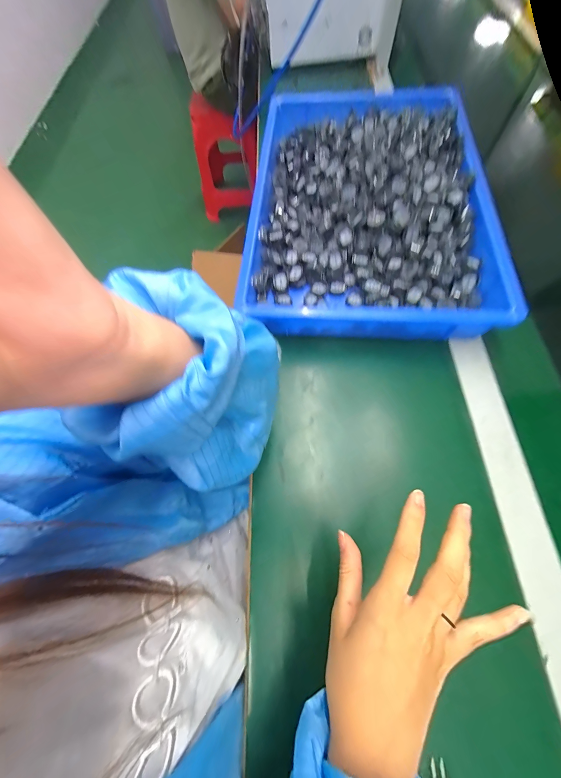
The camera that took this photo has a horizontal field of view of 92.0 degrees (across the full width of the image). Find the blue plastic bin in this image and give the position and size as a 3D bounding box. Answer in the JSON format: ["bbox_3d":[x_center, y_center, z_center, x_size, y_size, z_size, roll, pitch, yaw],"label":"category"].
[{"bbox_3d":[0.145,-0.333,0.472,0.362,0.076,0.539,3,68,4],"label":"blue plastic bin"}]

